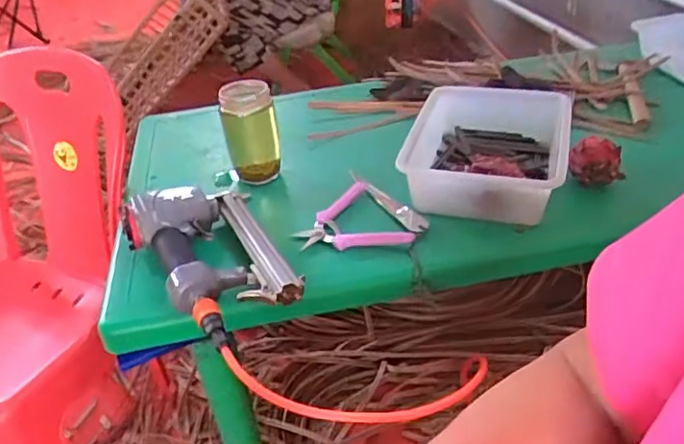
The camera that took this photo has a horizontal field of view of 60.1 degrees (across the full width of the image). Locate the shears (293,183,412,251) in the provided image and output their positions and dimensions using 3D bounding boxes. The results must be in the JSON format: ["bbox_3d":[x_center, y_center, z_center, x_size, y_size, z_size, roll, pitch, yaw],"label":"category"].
[{"bbox_3d":[0.006,0.005,0.805,0.129,0.029,0.141,-19,37,-20],"label":"shears"}]

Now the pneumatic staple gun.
[{"bbox_3d":[-0.153,0.031,0.728,0.160,0.062,0.279,-26,40,-28],"label":"pneumatic staple gun"}]

